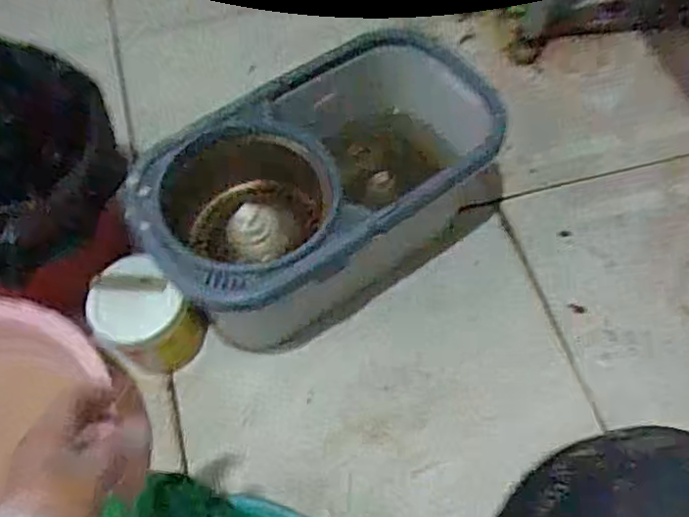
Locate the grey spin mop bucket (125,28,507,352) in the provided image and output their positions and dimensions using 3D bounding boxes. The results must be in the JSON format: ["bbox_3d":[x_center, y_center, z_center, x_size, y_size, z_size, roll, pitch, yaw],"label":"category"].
[{"bbox_3d":[-0.020,-0.078,0.855,0.449,0.210,0.232,-30,65,-15],"label":"grey spin mop bucket"}]

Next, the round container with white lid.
[{"bbox_3d":[-0.240,0.078,0.812,0.102,0.126,0.093,0,61,0],"label":"round container with white lid"}]

